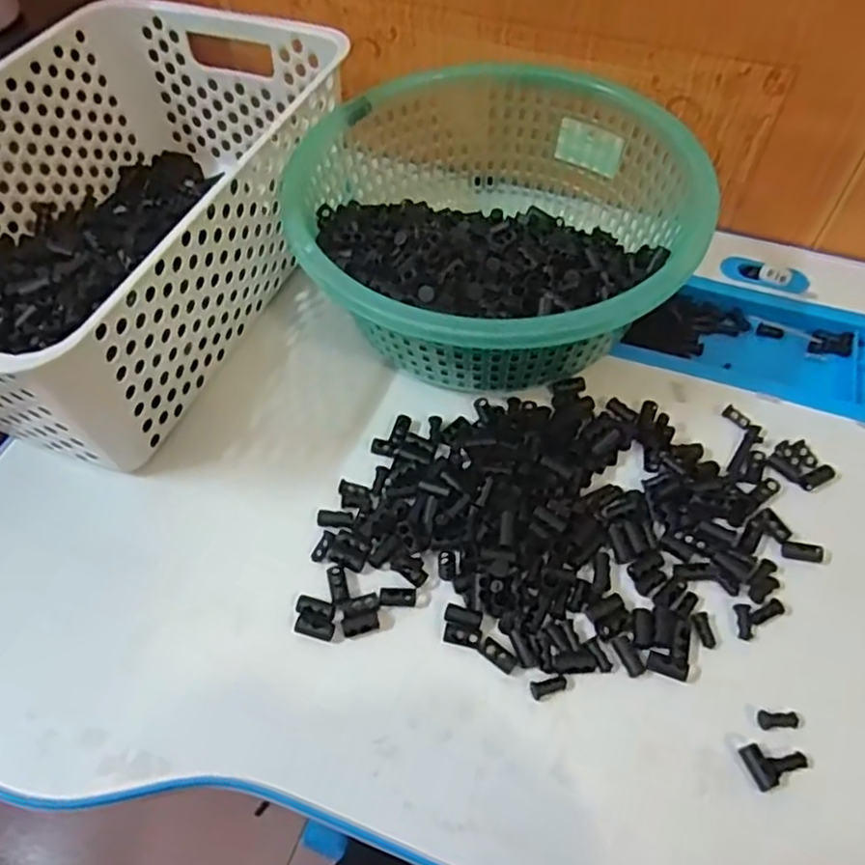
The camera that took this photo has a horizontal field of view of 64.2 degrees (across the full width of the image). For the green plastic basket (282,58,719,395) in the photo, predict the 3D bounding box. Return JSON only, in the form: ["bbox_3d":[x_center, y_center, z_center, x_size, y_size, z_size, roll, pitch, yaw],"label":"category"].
[{"bbox_3d":[0.039,-0.121,0.421,0.224,0.085,0.224,-1,55,1],"label":"green plastic basket"}]

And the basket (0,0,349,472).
[{"bbox_3d":[-0.191,-0.137,0.426,0.197,0.109,0.299,16,57,13],"label":"basket"}]

